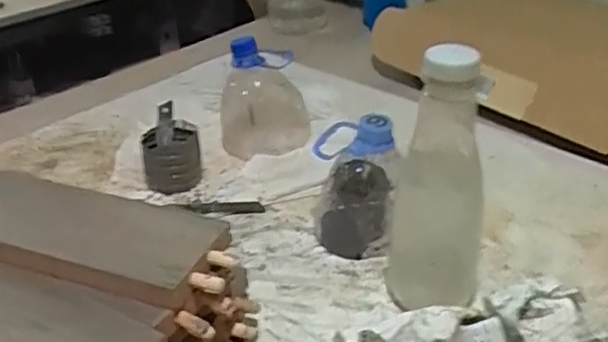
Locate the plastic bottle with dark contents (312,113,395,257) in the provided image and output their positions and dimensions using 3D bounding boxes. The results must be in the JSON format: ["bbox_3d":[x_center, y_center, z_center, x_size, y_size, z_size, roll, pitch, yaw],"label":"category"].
[{"bbox_3d":[0.047,0.009,0.610,0.071,0.131,0.078,-2,32,1],"label":"plastic bottle with dark contents"}]

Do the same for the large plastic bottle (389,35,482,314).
[{"bbox_3d":[0.109,0.011,0.516,0.073,0.235,0.062,2,32,7],"label":"large plastic bottle"}]

